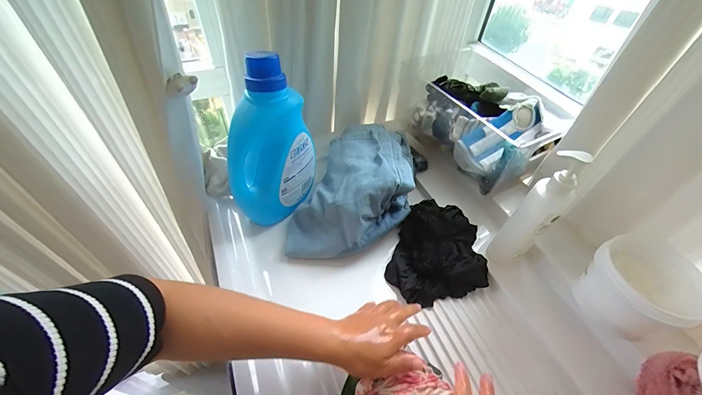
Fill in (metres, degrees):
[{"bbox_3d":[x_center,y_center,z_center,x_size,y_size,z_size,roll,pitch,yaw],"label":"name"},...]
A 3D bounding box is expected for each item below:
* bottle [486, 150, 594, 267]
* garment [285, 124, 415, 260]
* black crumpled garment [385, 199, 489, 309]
[{"bbox_3d":[0.288,0.028,0.484,0.055,0.221,0.057,-32,58,-27],"label":"bottle"},{"bbox_3d":[0.025,-0.042,0.618,0.207,0.106,0.363,15,50,10],"label":"garment"},{"bbox_3d":[0.165,0.100,0.556,0.168,0.054,0.200,19,50,13],"label":"black crumpled garment"}]

